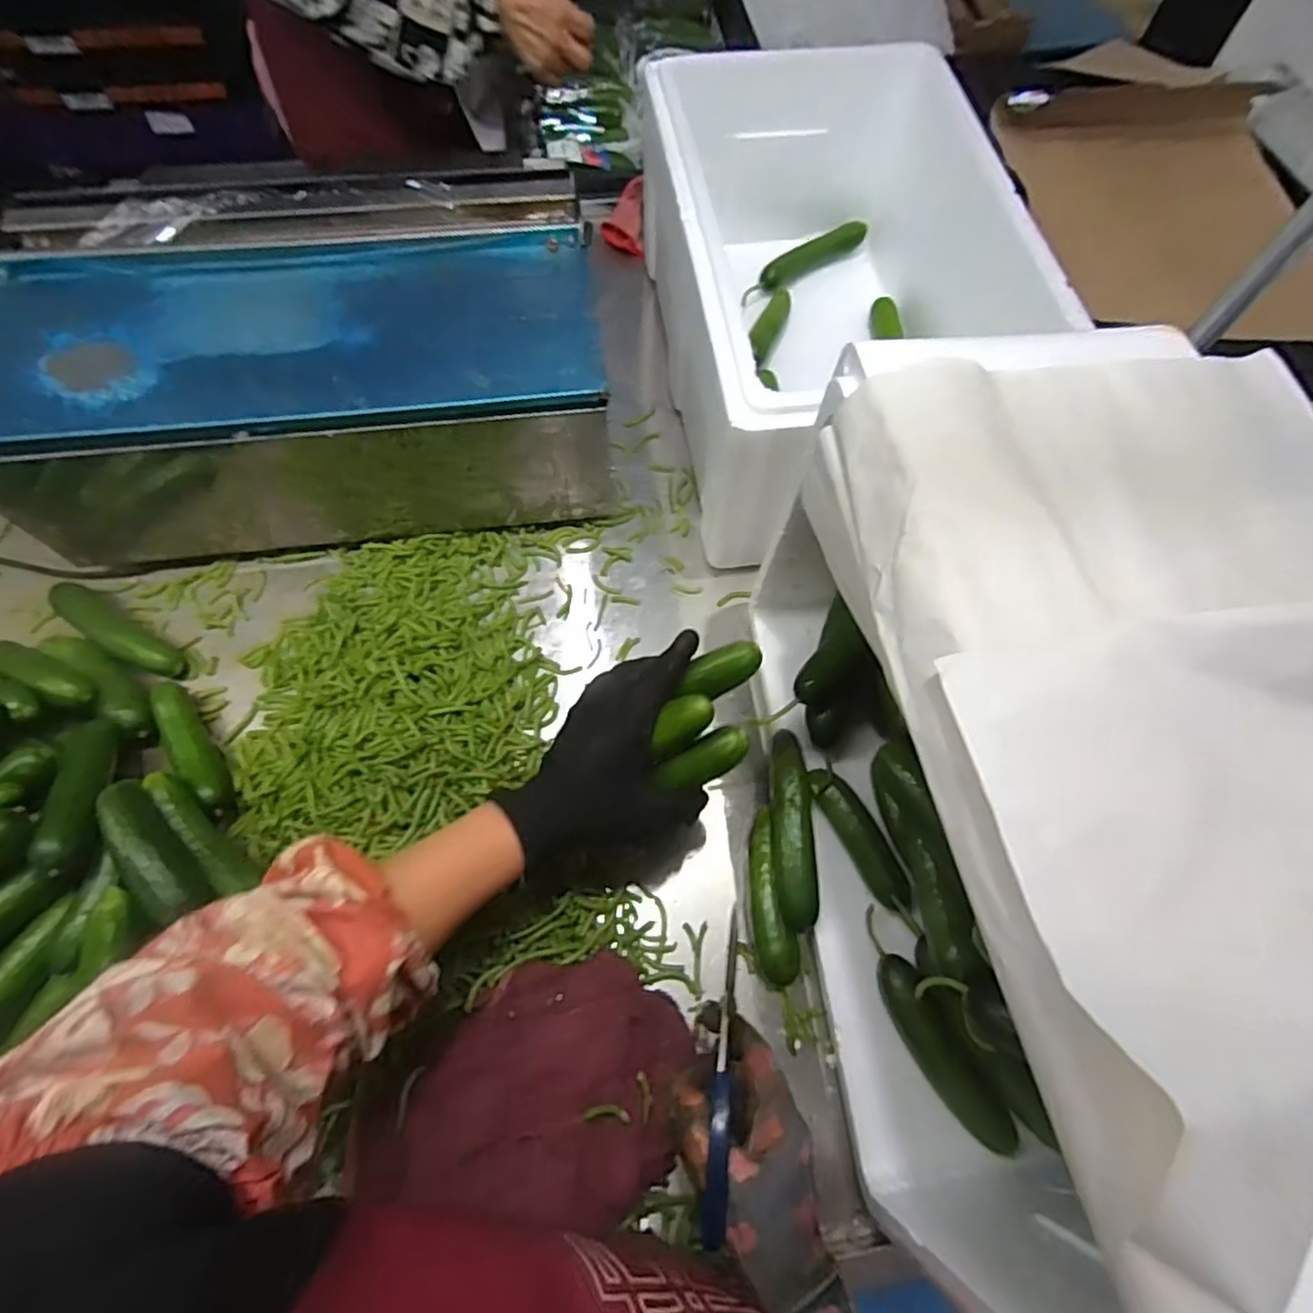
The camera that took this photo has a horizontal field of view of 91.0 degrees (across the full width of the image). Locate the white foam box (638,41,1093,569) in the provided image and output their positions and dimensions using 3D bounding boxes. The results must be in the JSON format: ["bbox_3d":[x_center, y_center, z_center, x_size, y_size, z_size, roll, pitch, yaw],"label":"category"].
[{"bbox_3d":[0.156,-0.339,0.615,0.278,0.211,0.458,-8,65,-2],"label":"white foam box"}]

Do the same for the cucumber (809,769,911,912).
[{"bbox_3d":[0.152,0.134,0.483,0.027,0.020,0.109,-26,67,-10],"label":"cucumber"}]

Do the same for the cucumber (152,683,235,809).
[{"bbox_3d":[-0.375,0.070,0.520,0.025,0.033,0.122,-37,69,-14],"label":"cucumber"}]

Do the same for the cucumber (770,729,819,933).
[{"bbox_3d":[0.103,0.126,0.486,0.030,0.026,0.144,-2,65,1],"label":"cucumber"}]

